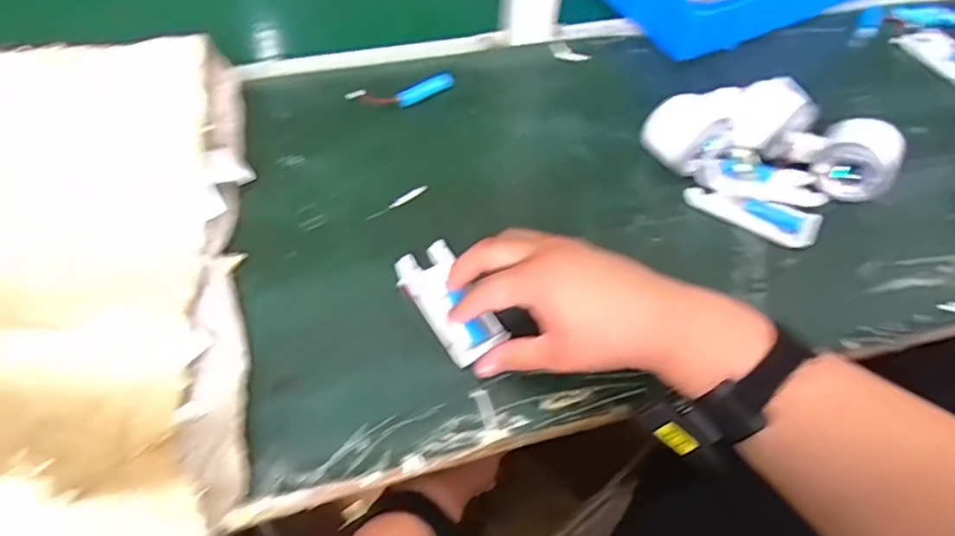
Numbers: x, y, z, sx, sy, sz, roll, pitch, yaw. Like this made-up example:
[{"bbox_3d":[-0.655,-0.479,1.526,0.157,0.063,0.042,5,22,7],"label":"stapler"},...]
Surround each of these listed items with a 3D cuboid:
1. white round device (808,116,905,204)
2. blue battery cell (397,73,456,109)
[{"bbox_3d":[0.348,-0.102,0.546,0.065,0.049,0.063,38,61,20],"label":"white round device"},{"bbox_3d":[-0.051,-0.177,0.595,0.062,0.013,0.018,-26,61,-20],"label":"blue battery cell"}]

